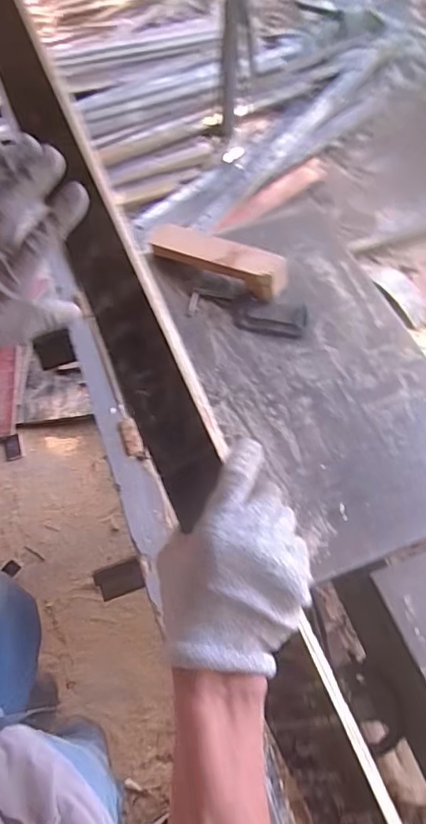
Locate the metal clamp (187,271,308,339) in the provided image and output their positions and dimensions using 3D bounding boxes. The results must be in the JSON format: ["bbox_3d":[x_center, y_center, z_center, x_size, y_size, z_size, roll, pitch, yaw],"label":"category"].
[{"bbox_3d":[0.064,-0.197,0.991,0.226,0.030,0.091,20,61,12],"label":"metal clamp"}]

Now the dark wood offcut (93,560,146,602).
[{"bbox_3d":[-0.140,0.259,0.819,0.077,0.062,0.007,-19,32,4],"label":"dark wood offcut"}]

